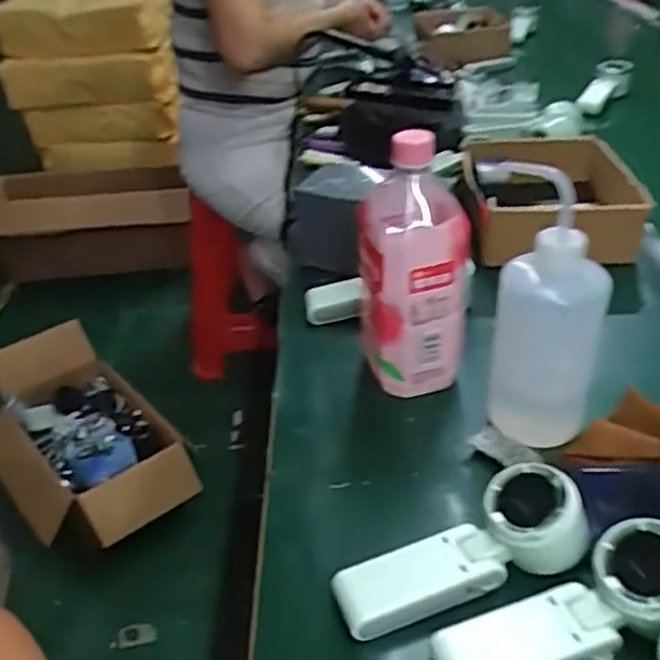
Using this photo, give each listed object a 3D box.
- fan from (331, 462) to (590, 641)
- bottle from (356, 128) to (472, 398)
[{"bbox_3d":[0.083,0.139,0.436,0.165,0.054,0.056,-15,37,-11],"label":"fan"},{"bbox_3d":[0.069,-0.049,0.568,0.086,0.214,0.085,-1,37,7],"label":"bottle"}]

